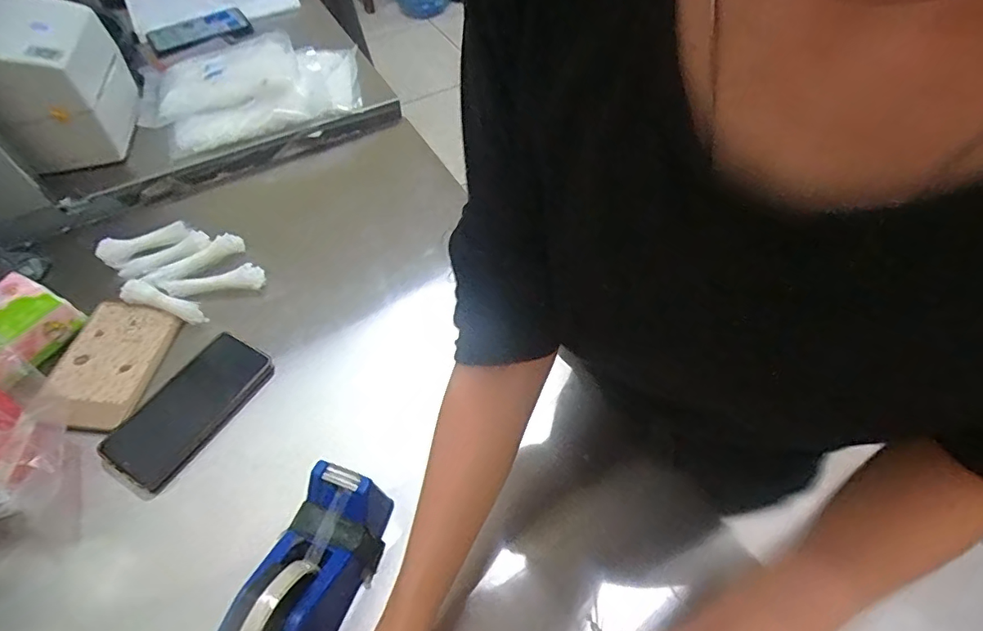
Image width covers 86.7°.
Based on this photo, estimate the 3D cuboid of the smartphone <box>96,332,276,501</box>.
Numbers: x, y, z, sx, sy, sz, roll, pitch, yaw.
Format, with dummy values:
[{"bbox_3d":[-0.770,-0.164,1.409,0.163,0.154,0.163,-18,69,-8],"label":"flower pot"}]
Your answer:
[{"bbox_3d":[-0.316,0.094,0.540,0.088,0.014,0.171,25,59,18],"label":"smartphone"}]

